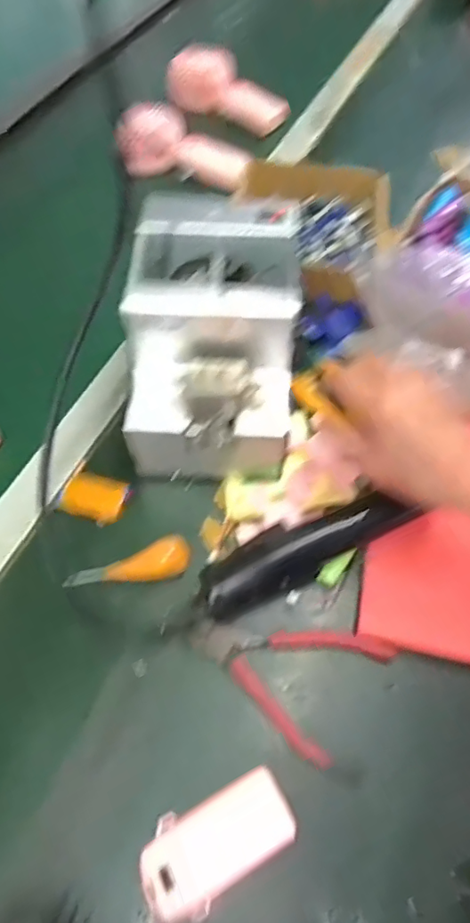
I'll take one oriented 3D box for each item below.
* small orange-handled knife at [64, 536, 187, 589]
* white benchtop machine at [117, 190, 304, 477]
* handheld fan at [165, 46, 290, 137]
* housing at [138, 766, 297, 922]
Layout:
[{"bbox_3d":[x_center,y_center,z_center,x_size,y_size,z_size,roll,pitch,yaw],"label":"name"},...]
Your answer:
[{"bbox_3d":[-0.083,0.084,0.434,0.095,0.022,0.030,-9,62,-5],"label":"small orange-handled knife"},{"bbox_3d":[-0.014,-0.107,0.454,0.126,0.138,0.204,4,61,3],"label":"white benchtop machine"},{"bbox_3d":[-0.012,-0.518,0.766,0.060,0.068,0.205,-39,68,-19],"label":"handheld fan"},{"bbox_3d":[-0.010,0.241,0.342,0.097,0.016,0.052,-22,63,-11],"label":"housing"}]

